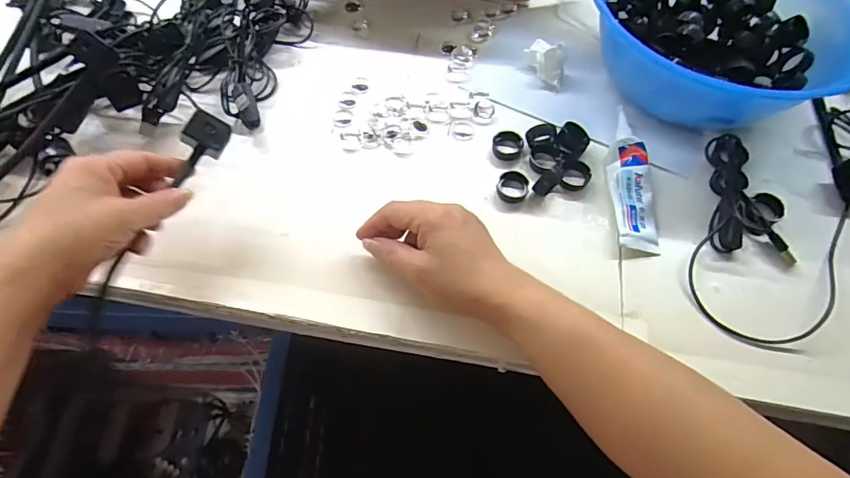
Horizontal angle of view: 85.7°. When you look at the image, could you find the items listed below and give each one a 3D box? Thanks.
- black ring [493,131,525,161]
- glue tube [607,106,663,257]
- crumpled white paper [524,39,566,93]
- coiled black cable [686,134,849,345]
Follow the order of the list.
[{"bbox_3d":[0.078,-0.089,0.433,0.028,0.011,0.025,4,61,2],"label":"black ring"},{"bbox_3d":[0.183,-0.056,0.404,0.036,0.020,0.140,4,61,2],"label":"glue tube"},{"bbox_3d":[0.125,-0.182,0.471,0.045,0.035,0.029,30,65,16],"label":"crumpled white paper"},{"bbox_3d":[0.270,0.000,0.371,0.124,0.026,0.163,31,65,16],"label":"coiled black cable"}]

